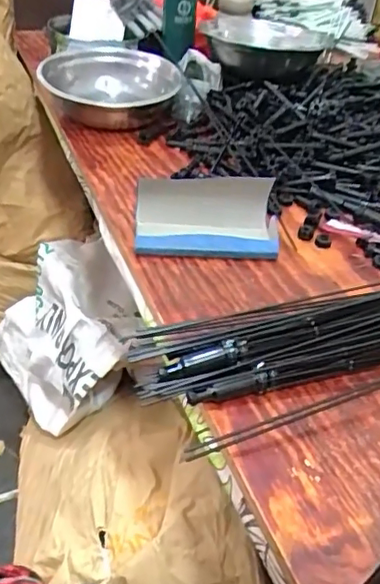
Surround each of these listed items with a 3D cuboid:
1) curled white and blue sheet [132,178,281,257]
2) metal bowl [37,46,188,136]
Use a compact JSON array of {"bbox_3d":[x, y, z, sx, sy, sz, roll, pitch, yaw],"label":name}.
[{"bbox_3d":[0.022,-0.086,0.652,0.165,0.060,0.091,4,38,-6],"label":"curled white and blue sheet"},{"bbox_3d":[-0.130,-0.339,0.947,0.227,0.058,0.243,7,38,-3],"label":"metal bowl"}]

